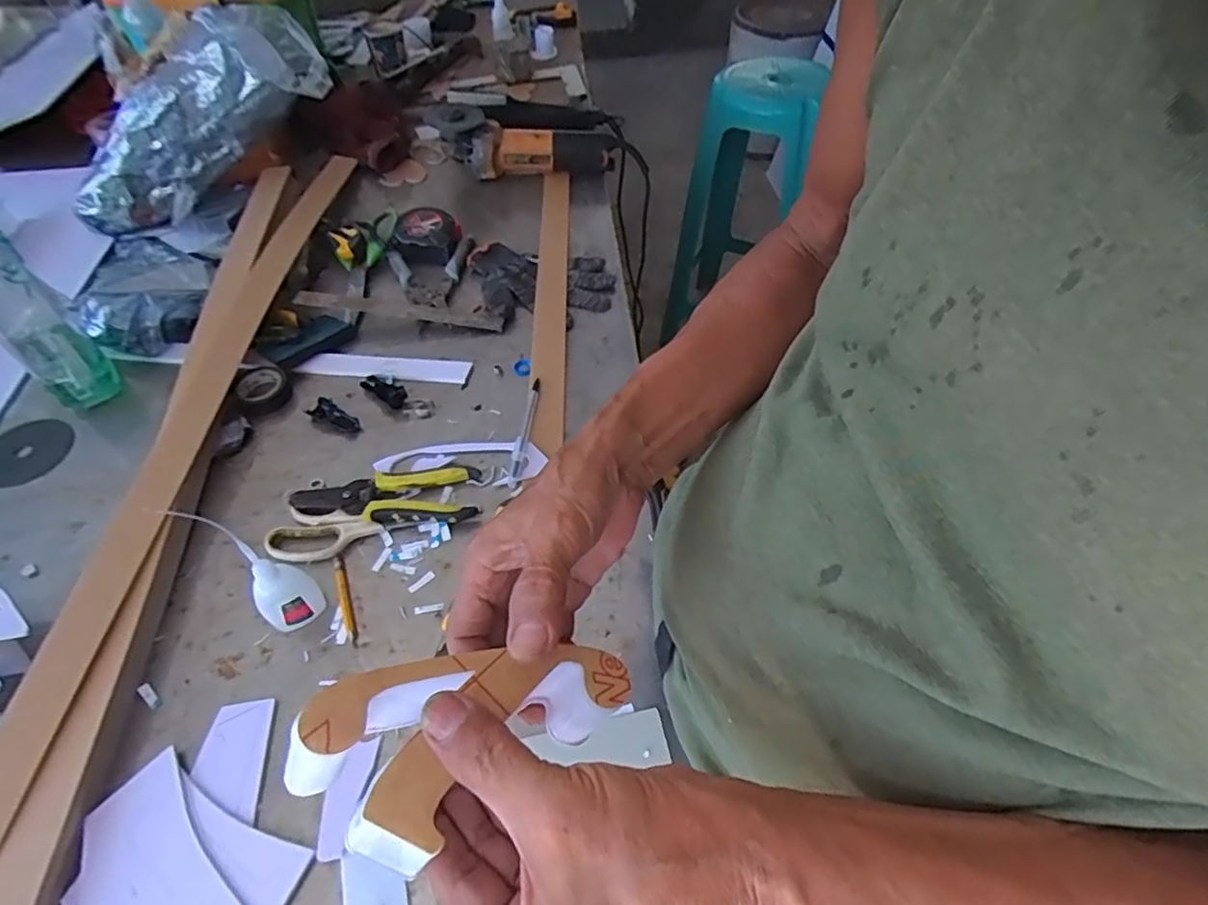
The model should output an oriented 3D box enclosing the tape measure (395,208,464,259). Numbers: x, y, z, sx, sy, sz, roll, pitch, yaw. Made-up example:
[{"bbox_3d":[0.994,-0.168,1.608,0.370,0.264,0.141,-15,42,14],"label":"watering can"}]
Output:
[{"bbox_3d":[-0.236,-0.292,0.855,0.084,0.044,0.081,-18,53,-13],"label":"tape measure"}]

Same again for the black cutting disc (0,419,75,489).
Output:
[{"bbox_3d":[-0.602,0.002,0.649,0.088,0.006,0.078,-24,65,-17],"label":"black cutting disc"}]

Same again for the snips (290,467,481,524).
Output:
[{"bbox_3d":[-0.208,0.040,0.602,0.169,0.022,0.060,-2,51,0],"label":"snips"}]

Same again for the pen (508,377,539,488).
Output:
[{"bbox_3d":[-0.082,-0.025,0.656,0.012,0.012,0.143,4,51,4],"label":"pen"}]

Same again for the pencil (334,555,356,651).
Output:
[{"bbox_3d":[-0.223,0.127,0.541,0.008,0.008,0.087,-19,53,-14],"label":"pencil"}]

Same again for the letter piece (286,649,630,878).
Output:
[{"bbox_3d":[-0.053,0.124,0.261,0.134,0.053,0.064,0,44,-38],"label":"letter piece"}]

